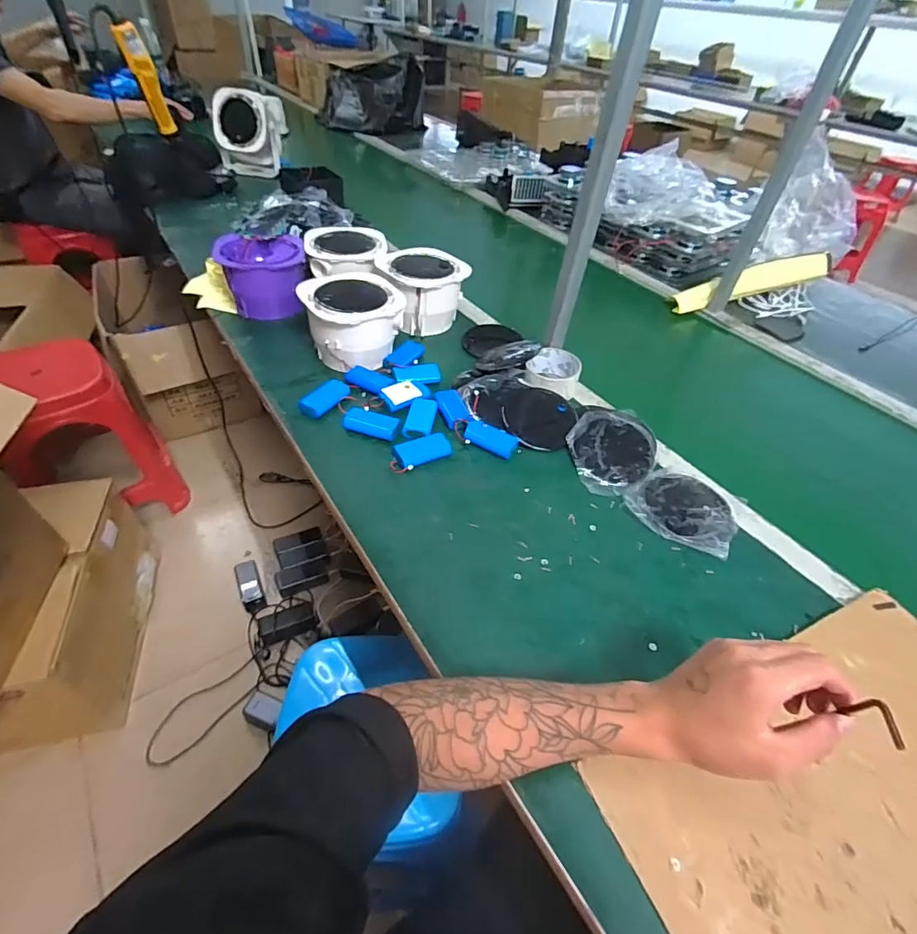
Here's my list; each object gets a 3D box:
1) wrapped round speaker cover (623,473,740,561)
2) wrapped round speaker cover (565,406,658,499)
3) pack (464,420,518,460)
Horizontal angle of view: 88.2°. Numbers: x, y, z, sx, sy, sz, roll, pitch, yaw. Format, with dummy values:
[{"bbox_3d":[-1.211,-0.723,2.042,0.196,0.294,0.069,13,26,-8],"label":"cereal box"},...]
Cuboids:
[{"bbox_3d":[0.271,0.048,0.561,0.117,0.010,0.110,3,46,-3],"label":"wrapped round speaker cover"},{"bbox_3d":[0.196,-0.025,0.610,0.108,0.026,0.134,25,48,17],"label":"wrapped round speaker cover"},{"bbox_3d":[0.042,-0.037,0.616,0.067,0.015,0.036,21,47,14],"label":"pack"}]

